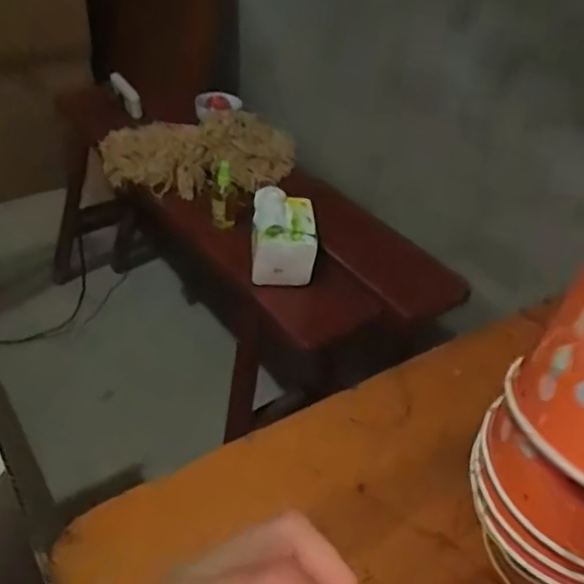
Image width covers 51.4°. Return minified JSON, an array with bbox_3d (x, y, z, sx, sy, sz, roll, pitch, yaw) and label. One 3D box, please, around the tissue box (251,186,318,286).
[{"bbox_3d":[-0.014,-0.088,0.988,0.100,0.109,0.126,3,40,-5],"label":"tissue box"}]

